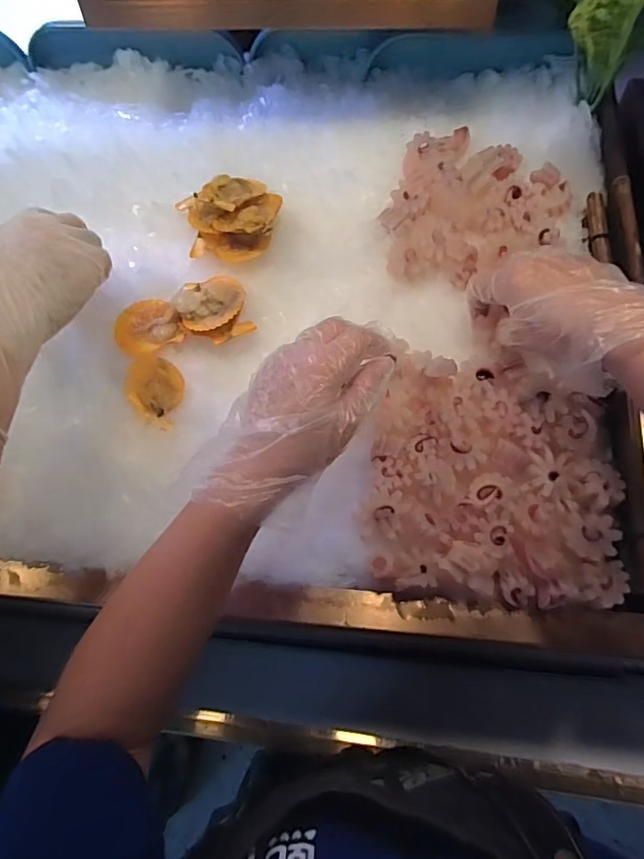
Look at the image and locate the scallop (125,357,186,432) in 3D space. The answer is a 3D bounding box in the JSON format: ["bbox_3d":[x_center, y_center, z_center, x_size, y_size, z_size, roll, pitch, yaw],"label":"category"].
[{"bbox_3d":[-0.152,-0.037,0.455,0.049,0.020,0.066,-40,68,-16],"label":"scallop"}]

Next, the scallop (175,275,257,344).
[{"bbox_3d":[-0.099,-0.112,0.458,0.061,0.019,0.065,-1,63,2],"label":"scallop"}]

